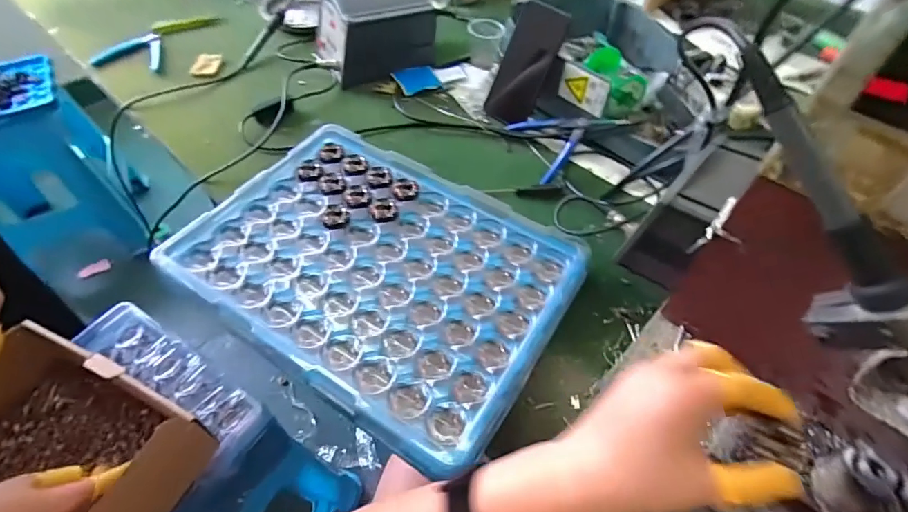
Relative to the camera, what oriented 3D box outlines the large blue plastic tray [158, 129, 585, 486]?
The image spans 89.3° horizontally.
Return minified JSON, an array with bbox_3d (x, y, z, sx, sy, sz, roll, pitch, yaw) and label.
[{"bbox_3d":[-0.080,0.009,0.487,0.383,0.036,0.281,27,56,19],"label":"large blue plastic tray"}]

